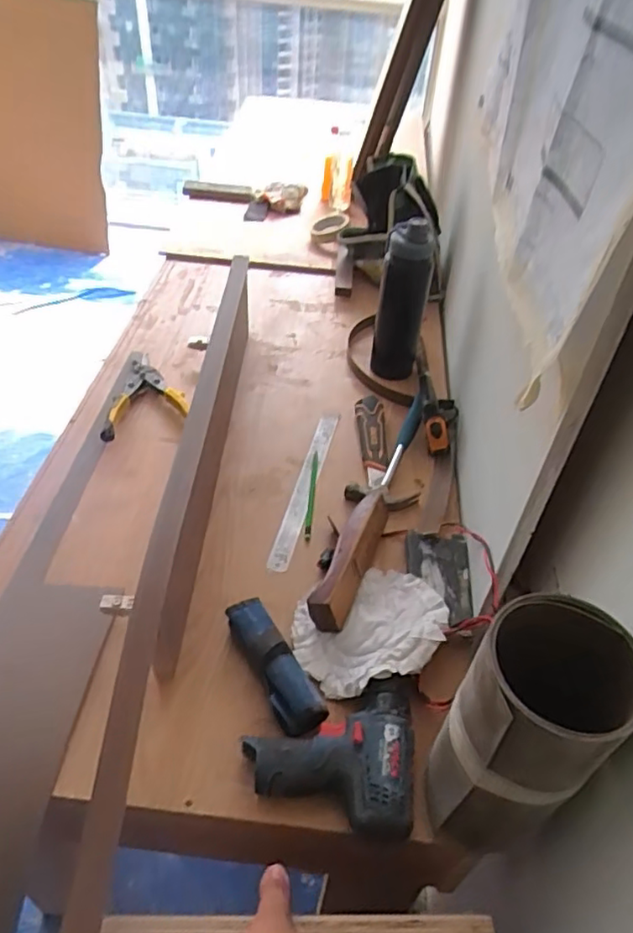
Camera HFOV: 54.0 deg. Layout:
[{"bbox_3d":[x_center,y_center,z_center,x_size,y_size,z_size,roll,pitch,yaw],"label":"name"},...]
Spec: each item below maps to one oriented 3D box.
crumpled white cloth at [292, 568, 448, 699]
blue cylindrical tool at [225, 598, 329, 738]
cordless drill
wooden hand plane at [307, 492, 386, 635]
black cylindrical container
[{"bbox_3d":[0.062,0.179,0.716,0.175,0.046,0.154,-20,50,-23],"label":"crumpled white cloth"},{"bbox_3d":[-0.046,0.215,0.676,0.053,0.047,0.164,-23,51,-26],"label":"blue cylindrical tool"},{"bbox_3d":[0.013,0.286,0.605,0.167,0.057,0.138,1,45,-4],"label":"cordless drill"},{"bbox_3d":[0.043,0.108,0.776,0.052,0.059,0.206,17,46,12],"label":"wooden hand plane"},{"bbox_3d":[0.142,-0.272,1.030,0.074,0.254,0.068,3,44,-2],"label":"black cylindrical container"}]

